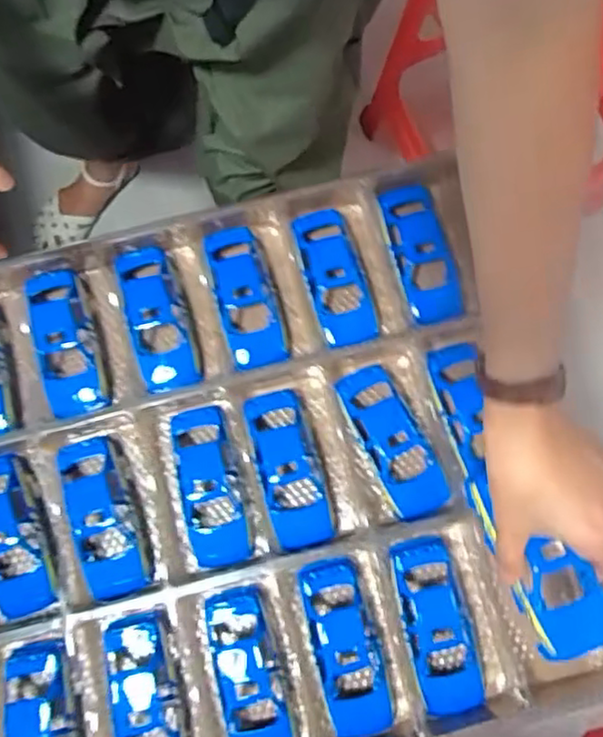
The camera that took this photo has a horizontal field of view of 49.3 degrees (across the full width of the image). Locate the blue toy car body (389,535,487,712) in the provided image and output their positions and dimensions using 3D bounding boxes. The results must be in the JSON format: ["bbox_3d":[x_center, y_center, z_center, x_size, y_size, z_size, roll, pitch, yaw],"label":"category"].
[{"bbox_3d":[0.107,0.203,0.520,0.050,0.026,0.132,-13,77,-2],"label":"blue toy car body"}]

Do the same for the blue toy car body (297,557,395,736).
[{"bbox_3d":[0.033,0.217,0.515,0.052,0.023,0.132,-16,77,-2],"label":"blue toy car body"}]

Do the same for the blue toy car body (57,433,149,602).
[{"bbox_3d":[-0.166,0.122,0.540,0.049,0.025,0.130,-20,77,-3],"label":"blue toy car body"}]

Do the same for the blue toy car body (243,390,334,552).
[{"bbox_3d":[-0.012,0.082,0.542,0.047,0.024,0.127,-15,77,-2],"label":"blue toy car body"}]

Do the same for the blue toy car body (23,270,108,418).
[{"bbox_3d":[-0.205,-0.023,0.579,0.051,0.040,0.130,-12,77,-1],"label":"blue toy car body"}]

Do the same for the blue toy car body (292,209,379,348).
[{"bbox_3d":[0.028,-0.080,0.574,0.047,0.026,0.122,-16,77,-2],"label":"blue toy car body"}]

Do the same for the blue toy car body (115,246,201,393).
[{"bbox_3d":[-0.128,-0.046,0.571,0.050,0.035,0.128,-16,77,-3],"label":"blue toy car body"}]

